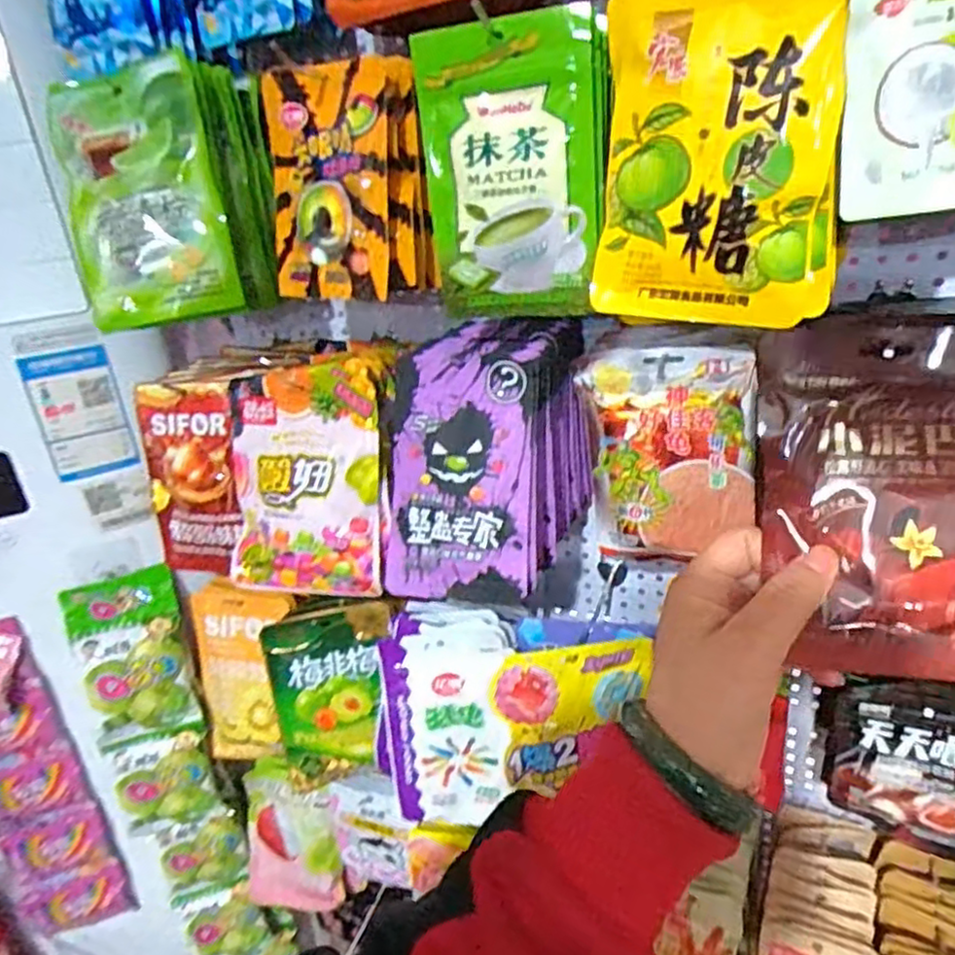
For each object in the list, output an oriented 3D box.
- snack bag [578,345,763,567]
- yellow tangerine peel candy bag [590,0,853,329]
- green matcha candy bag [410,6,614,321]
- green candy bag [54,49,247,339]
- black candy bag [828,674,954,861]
[{"bbox_3d":[0.122,-0.013,0.441,0.102,0.138,0.016,5,26,27],"label":"snack bag"},{"bbox_3d":[0.114,-0.160,0.337,0.113,0.162,0.025,7,26,29],"label":"yellow tangerine peel candy bag"},{"bbox_3d":[0.021,-0.170,0.395,0.106,0.153,0.020,0,24,16],"label":"green matcha candy bag"},{"bbox_3d":[-0.229,-0.195,0.475,0.104,0.170,0.030,-9,6,0],"label":"green candy bag"},{"bbox_3d":[0.288,0.189,0.458,0.089,0.125,0.027,4,25,24],"label":"black candy bag"}]

